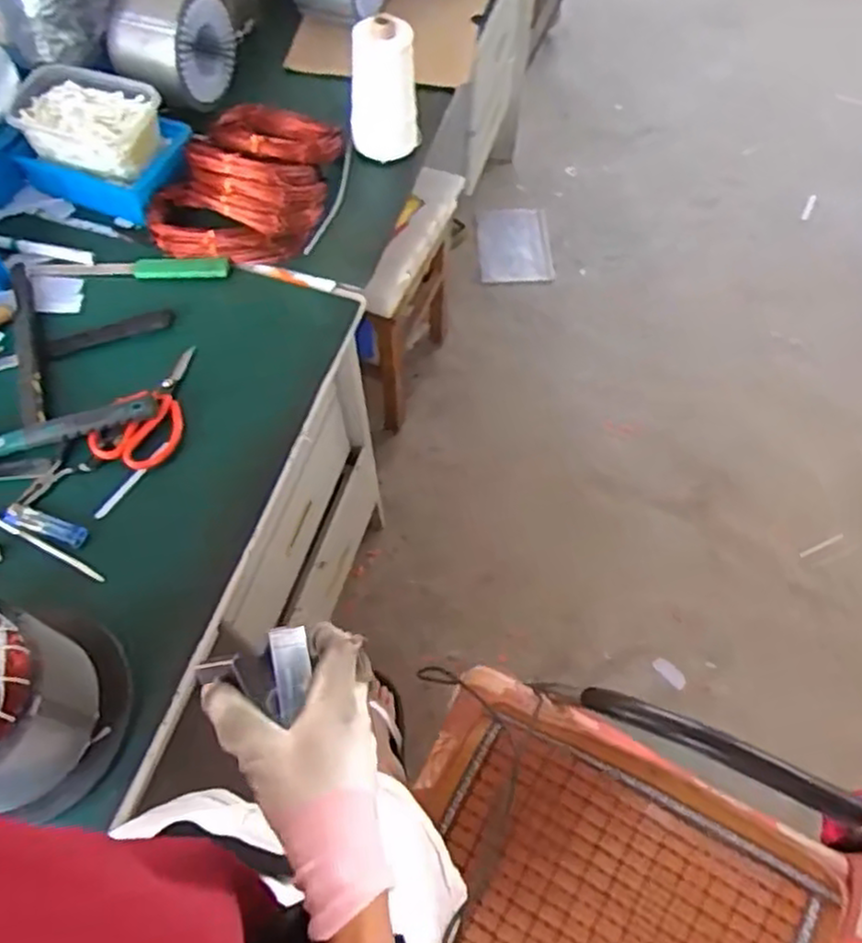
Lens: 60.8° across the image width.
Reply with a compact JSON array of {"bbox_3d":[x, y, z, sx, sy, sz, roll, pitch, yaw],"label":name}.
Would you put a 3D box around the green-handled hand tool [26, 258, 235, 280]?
[{"bbox_3d":[-0.365,-0.245,0.893,0.235,0.017,0.019,-1,62,1],"label":"green-handled hand tool"}]

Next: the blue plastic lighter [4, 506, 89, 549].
[{"bbox_3d":[-0.391,0.056,0.747,0.085,0.016,0.023,15,64,9],"label":"blue plastic lighter"}]

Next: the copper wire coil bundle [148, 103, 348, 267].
[{"bbox_3d":[-0.221,-0.366,0.917,0.180,0.065,0.261,21,65,12],"label":"copper wire coil bundle"}]

